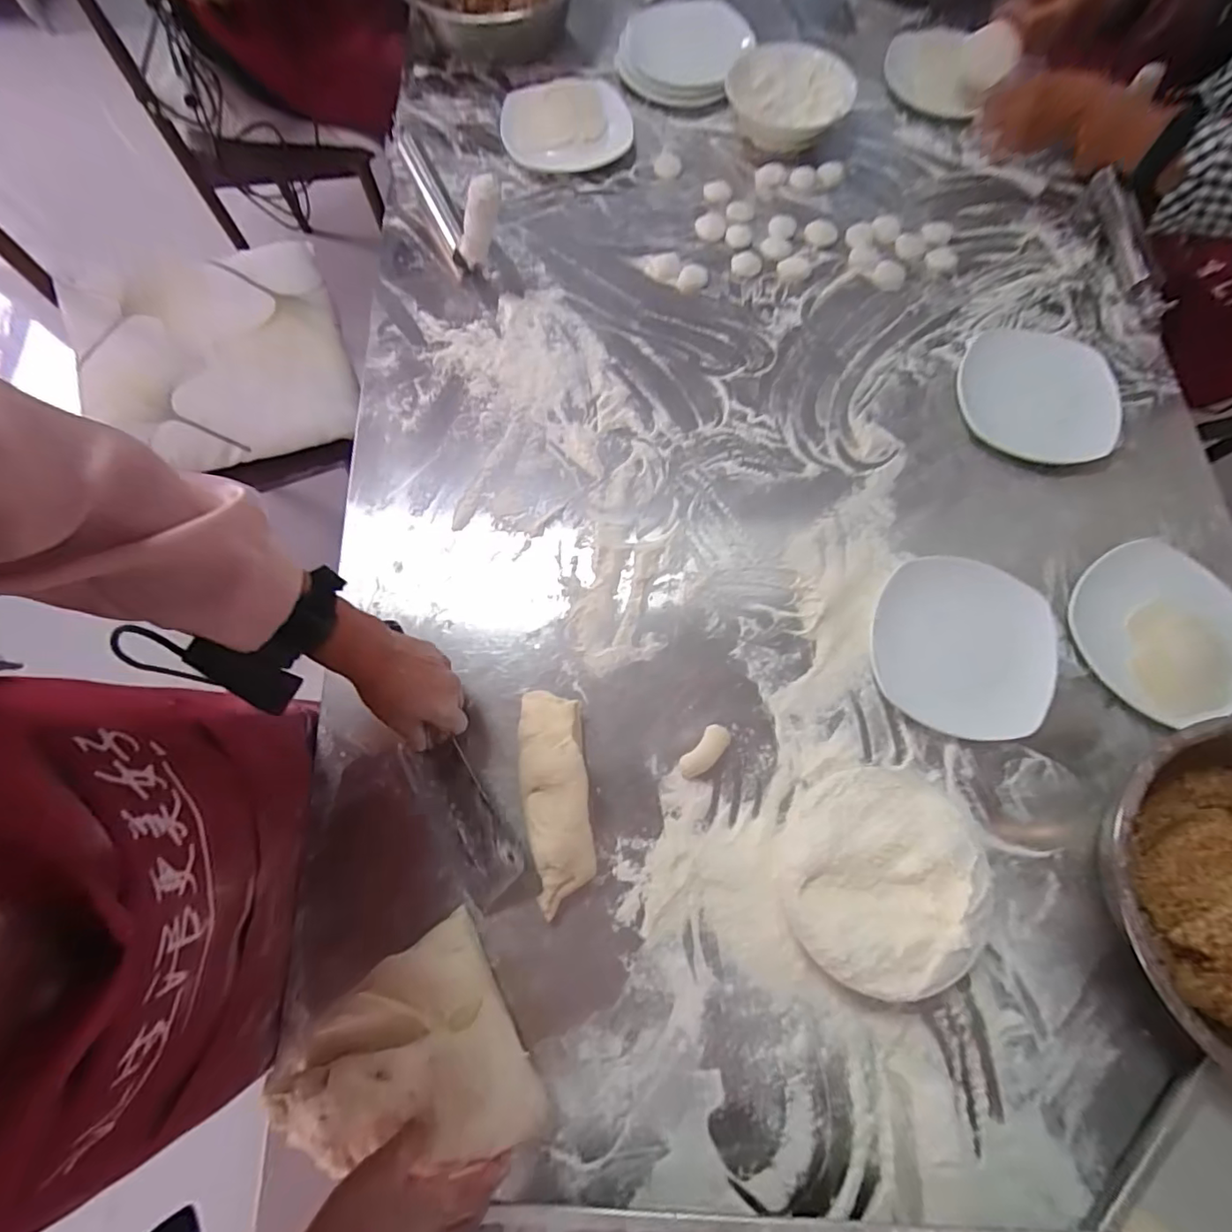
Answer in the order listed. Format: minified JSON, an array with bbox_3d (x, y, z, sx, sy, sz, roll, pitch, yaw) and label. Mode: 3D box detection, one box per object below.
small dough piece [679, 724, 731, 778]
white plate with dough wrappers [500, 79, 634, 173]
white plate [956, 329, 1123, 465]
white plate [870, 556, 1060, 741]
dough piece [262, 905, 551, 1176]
[{"bbox_3d":[0.087,0.134,0.545,0.025,0.017,0.059,40,76,12],"label":"small dough piece"},{"bbox_3d":[-0.073,-0.716,0.801,0.180,0.038,0.191,-8,72,-3],"label":"white plate with dough wrappers"},{"bbox_3d":[0.512,-0.277,0.676,0.174,0.027,0.190,0,72,0],"label":"white plate"},{"bbox_3d":[0.354,0.030,0.573,0.169,0.028,0.175,20,73,6],"label":"white plate"},{"bbox_3d":[-0.160,0.352,0.420,0.162,0.072,0.157,-31,75,-9],"label":"dough piece"}]

